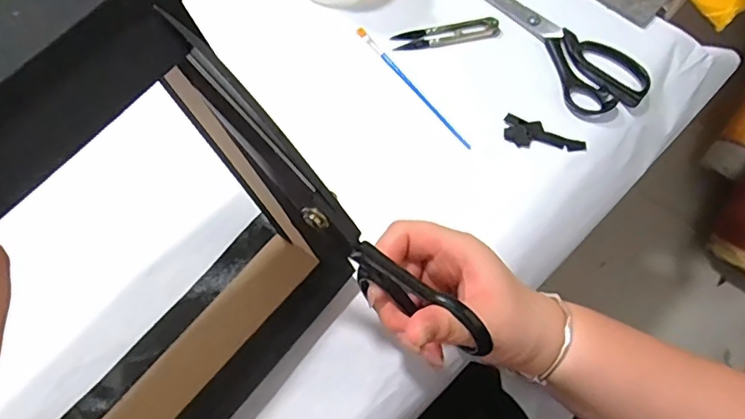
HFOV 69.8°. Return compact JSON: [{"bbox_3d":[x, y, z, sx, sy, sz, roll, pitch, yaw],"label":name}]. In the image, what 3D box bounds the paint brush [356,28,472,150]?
[{"bbox_3d":[0.035,-0.112,0.483,0.006,0.009,0.160,-34,70,-13],"label":"paint brush"}]

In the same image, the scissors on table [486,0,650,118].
[{"bbox_3d":[0.152,-0.176,0.502,0.068,0.019,0.238,-35,71,-13],"label":"scissors on table"}]

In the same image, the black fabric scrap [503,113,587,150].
[{"bbox_3d":[0.149,-0.062,0.463,0.070,0.008,0.027,15,68,8],"label":"black fabric scrap"}]

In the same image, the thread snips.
[{"bbox_3d":[0.070,-0.166,0.504,0.099,0.009,0.023,-10,67,-3],"label":"thread snips"}]

